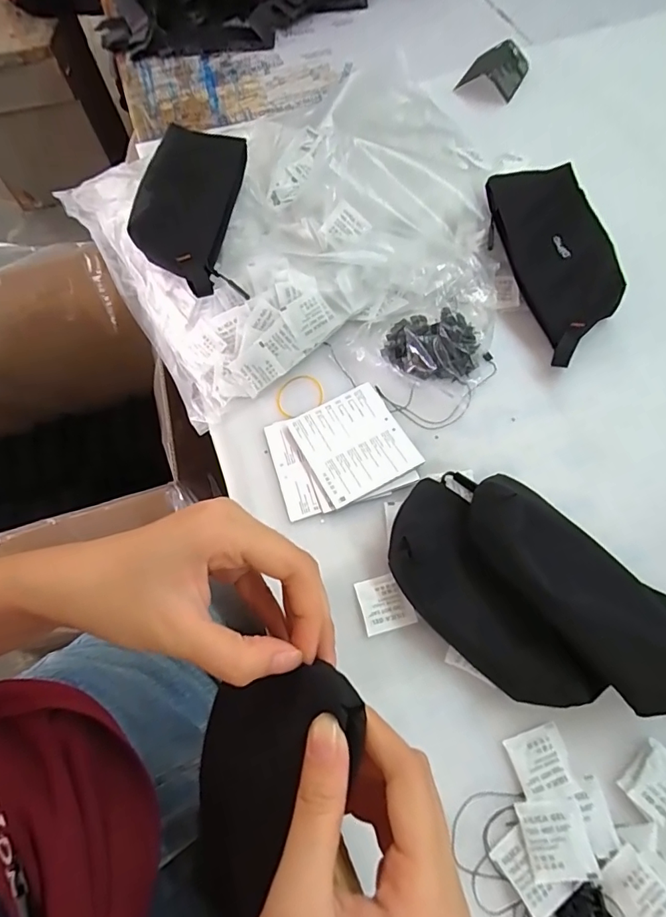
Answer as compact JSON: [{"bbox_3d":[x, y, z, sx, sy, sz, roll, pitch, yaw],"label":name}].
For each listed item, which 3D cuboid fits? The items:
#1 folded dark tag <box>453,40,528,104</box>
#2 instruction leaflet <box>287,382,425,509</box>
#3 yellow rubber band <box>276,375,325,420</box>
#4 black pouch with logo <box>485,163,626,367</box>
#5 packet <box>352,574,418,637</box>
[{"bbox_3d":[0.231,-0.547,0.687,0.079,0.035,0.102,27,68,12],"label":"folded dark tag"},{"bbox_3d":[0.019,-0.014,0.444,0.090,0.005,0.097,-27,65,-9],"label":"instruction leaflet"},{"bbox_3d":[-0.033,-0.061,0.477,0.048,0.005,0.048,-3,58,5],"label":"yellow rubber band"},{"bbox_3d":[0.226,-0.198,0.483,0.094,0.038,0.211,-12,77,-5],"label":"black pouch with logo"},{"bbox_3d":[0.040,0.114,0.381,0.038,0.006,0.042,-16,64,-2],"label":"packet"}]

